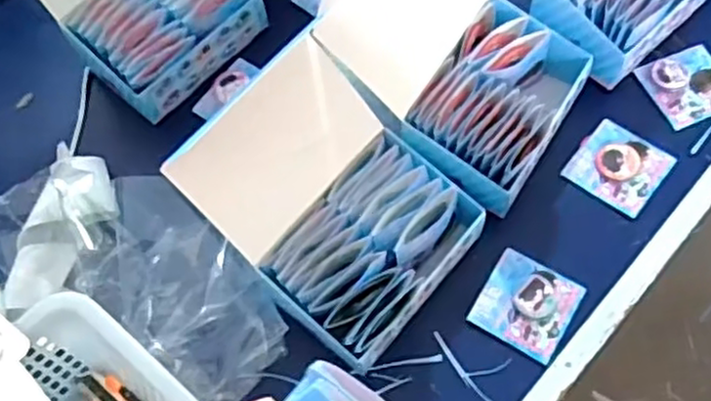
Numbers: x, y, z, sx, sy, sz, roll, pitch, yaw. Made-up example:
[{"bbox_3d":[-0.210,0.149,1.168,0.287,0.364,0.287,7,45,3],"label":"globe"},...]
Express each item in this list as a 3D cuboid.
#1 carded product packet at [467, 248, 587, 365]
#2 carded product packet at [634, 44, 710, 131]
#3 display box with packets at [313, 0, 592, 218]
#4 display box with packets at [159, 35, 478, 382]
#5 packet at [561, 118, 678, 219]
[{"bbox_3d":[0.131,0.078,0.540,0.066,0.012,0.070,29,70,16],"label":"carded product packet"},{"bbox_3d":[0.292,-0.100,0.616,0.068,0.009,0.067,-24,70,-6],"label":"carded product packet"},{"bbox_3d":[0.078,-0.114,0.563,0.187,0.137,0.158,32,71,16],"label":"display box with packets"},{"bbox_3d":[-0.012,0.006,0.515,0.167,0.128,0.149,39,73,19],"label":"display box with packets"},{"bbox_3d":[0.219,-0.030,0.589,0.069,0.008,0.071,37,72,18],"label":"packet"}]

